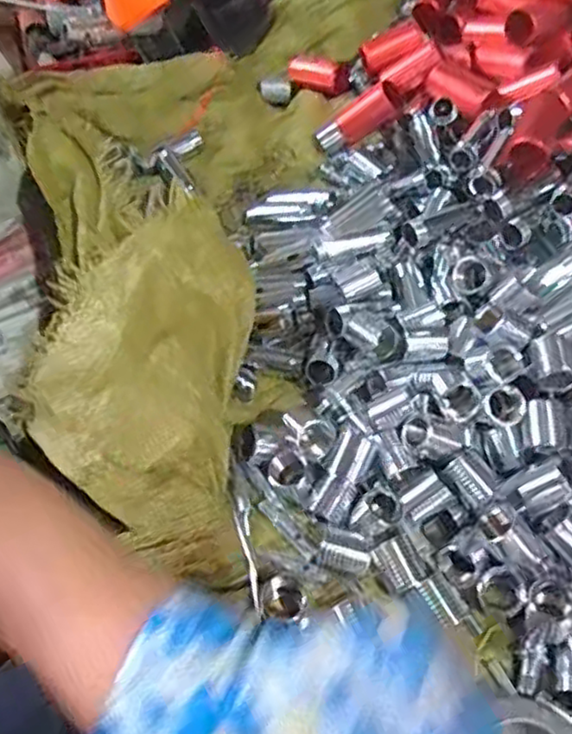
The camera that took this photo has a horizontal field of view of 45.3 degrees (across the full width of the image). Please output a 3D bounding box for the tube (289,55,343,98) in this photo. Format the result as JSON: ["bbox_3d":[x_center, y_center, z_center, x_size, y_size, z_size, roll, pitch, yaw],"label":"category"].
[{"bbox_3d":[0.032,-0.308,0.722,0.059,0.027,0.024,24,55,15],"label":"tube"}]

